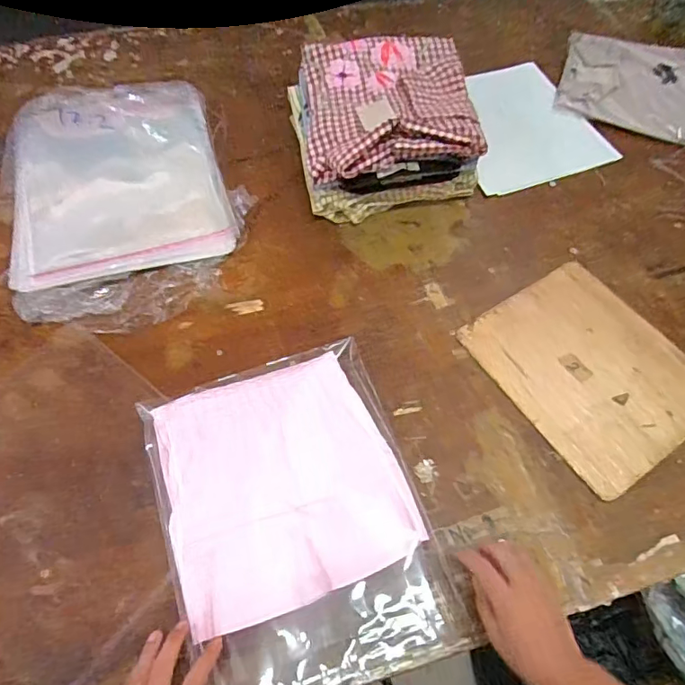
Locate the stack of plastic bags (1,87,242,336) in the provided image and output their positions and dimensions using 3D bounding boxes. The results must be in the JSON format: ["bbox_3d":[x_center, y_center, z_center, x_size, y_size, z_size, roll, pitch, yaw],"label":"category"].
[{"bbox_3d":[-0.353,-0.244,0.805,0.324,0.046,0.482,-15,62,-11],"label":"stack of plastic bags"}]

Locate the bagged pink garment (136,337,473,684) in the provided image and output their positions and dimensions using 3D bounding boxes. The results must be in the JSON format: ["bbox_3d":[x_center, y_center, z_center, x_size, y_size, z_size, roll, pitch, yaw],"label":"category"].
[{"bbox_3d":[-0.056,0.188,0.580,0.275,0.036,0.369,-16,64,-12],"label":"bagged pink garment"}]

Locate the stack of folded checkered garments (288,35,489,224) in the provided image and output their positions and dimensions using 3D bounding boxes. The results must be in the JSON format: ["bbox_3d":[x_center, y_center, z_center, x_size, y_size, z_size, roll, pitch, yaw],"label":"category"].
[{"bbox_3d":[0.065,-0.350,0.829,0.265,0.147,0.264,-8,61,-7],"label":"stack of folded checkered garments"}]

